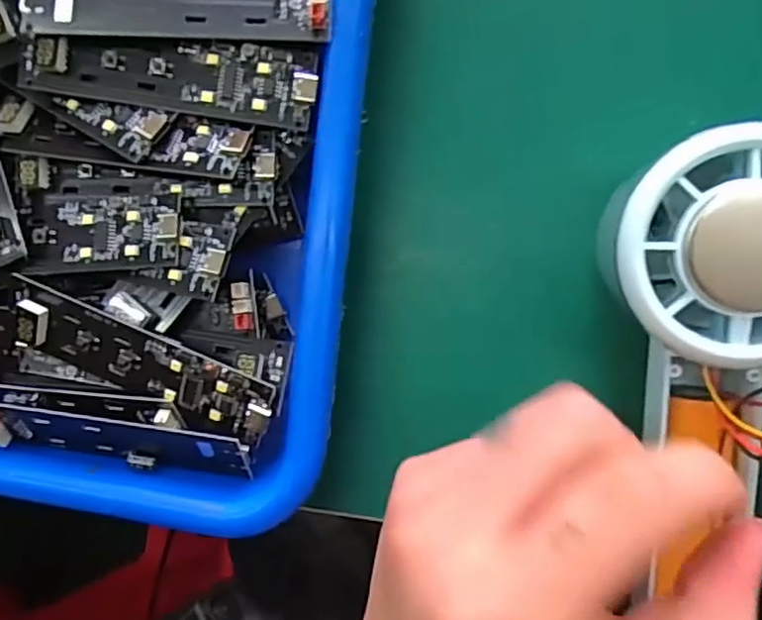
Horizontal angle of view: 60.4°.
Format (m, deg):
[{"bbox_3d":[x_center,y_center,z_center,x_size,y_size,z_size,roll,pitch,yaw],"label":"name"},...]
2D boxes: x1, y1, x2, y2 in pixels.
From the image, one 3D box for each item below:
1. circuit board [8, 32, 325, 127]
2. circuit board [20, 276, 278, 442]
[{"bbox_3d":[-0.066,-0.074,0.201,0.091,0.006,0.022,9,97,2],"label":"circuit board"},{"bbox_3d":[-0.075,0.018,0.204,0.085,0.013,0.023,23,91,9],"label":"circuit board"}]

